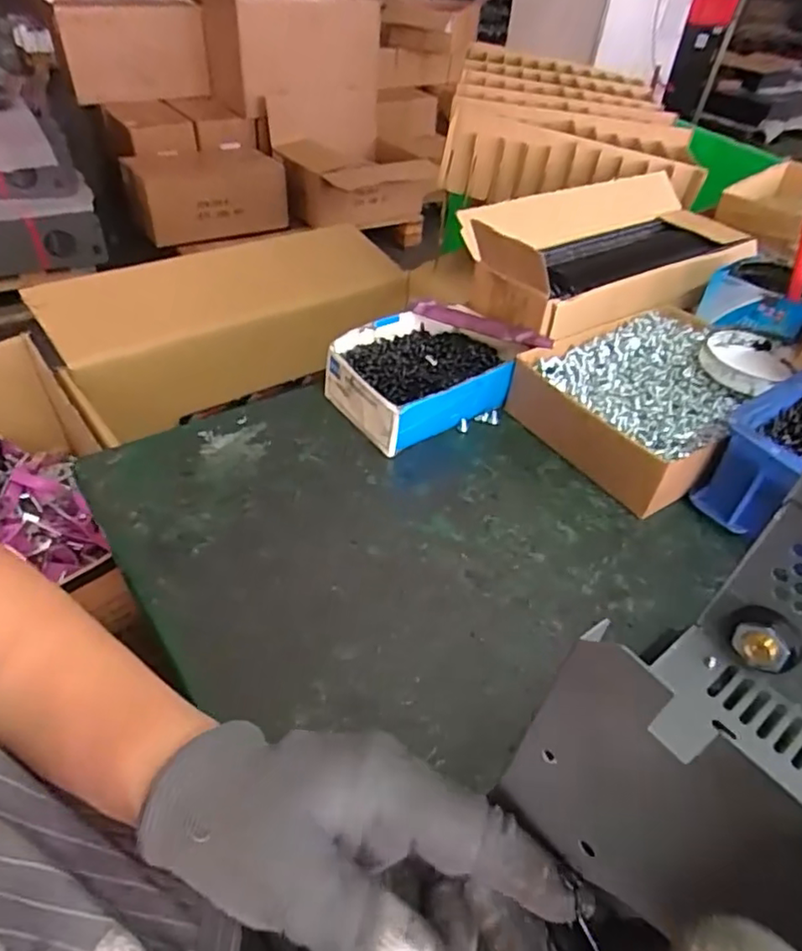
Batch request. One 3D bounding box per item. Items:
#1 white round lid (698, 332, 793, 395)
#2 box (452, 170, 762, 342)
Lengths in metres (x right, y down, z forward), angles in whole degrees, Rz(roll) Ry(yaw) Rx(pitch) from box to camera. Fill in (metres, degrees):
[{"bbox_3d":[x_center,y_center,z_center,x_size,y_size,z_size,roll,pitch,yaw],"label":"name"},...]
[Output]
[{"bbox_3d":[0.297,-0.099,0.536,0.070,0.020,0.080,35,50,28],"label":"white round lid"},{"bbox_3d":[0.206,-0.229,0.626,0.335,0.079,0.163,-24,50,-29],"label":"box"}]

